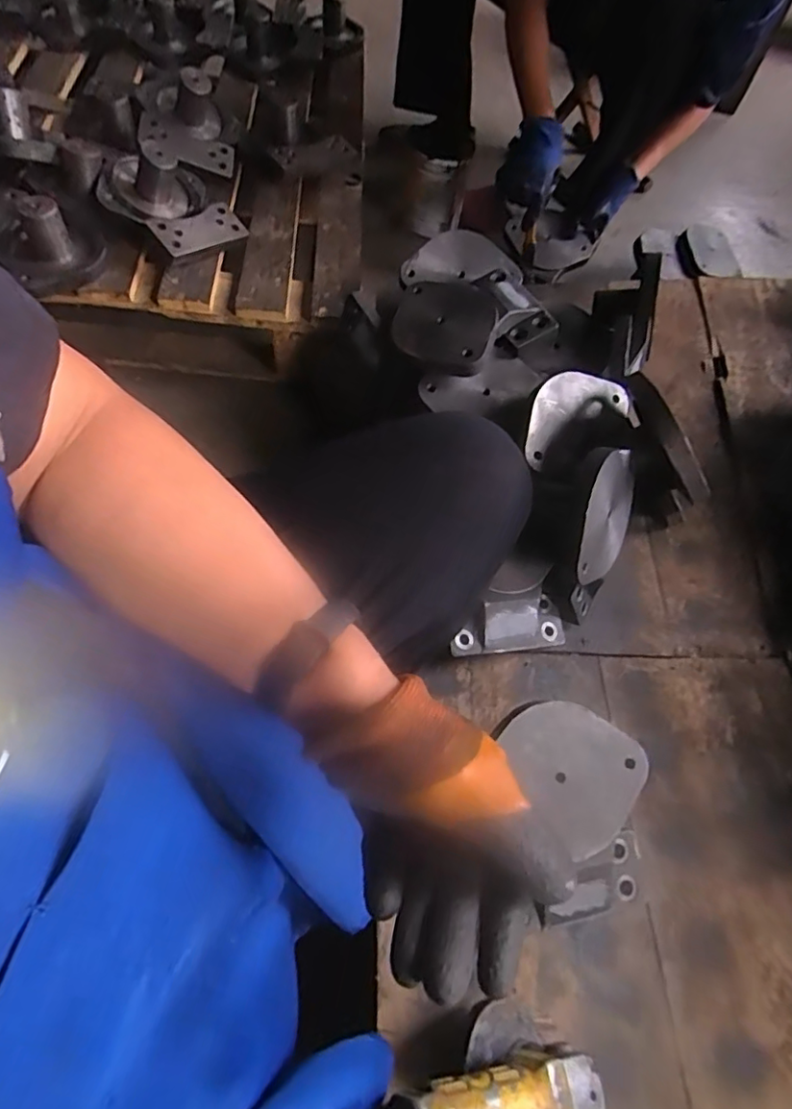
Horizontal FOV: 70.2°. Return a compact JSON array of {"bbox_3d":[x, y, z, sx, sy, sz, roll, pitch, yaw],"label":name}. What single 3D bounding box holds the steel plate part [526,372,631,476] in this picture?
[{"bbox_3d":[0.222,-0.168,0.689,0.171,0.021,0.104,-27,98,-21],"label":"steel plate part"}]

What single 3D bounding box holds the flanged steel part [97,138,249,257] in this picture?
[{"bbox_3d":[-0.339,-0.536,0.844,0.188,0.099,0.169,39,65,12],"label":"flanged steel part"}]

